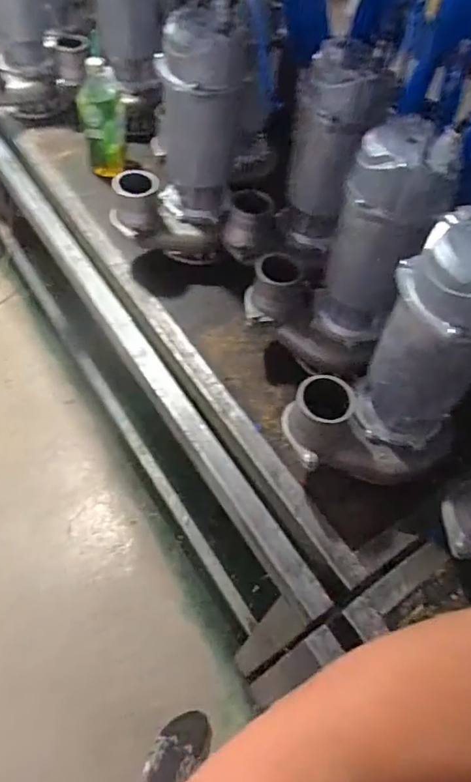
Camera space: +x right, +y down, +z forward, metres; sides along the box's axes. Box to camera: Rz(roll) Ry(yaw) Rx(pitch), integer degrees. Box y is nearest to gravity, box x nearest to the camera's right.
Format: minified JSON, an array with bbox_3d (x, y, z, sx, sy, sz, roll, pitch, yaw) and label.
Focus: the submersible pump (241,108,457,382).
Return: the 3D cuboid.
[{"bbox_3d":[0.142,-0.194,0.734,0.223,0.356,0.145,13,56,3],"label":"submersible pump"}]

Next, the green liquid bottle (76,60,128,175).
[{"bbox_3d":[-0.279,-0.566,1.082,0.091,0.200,0.081,1,56,-5],"label":"green liquid bottle"}]

